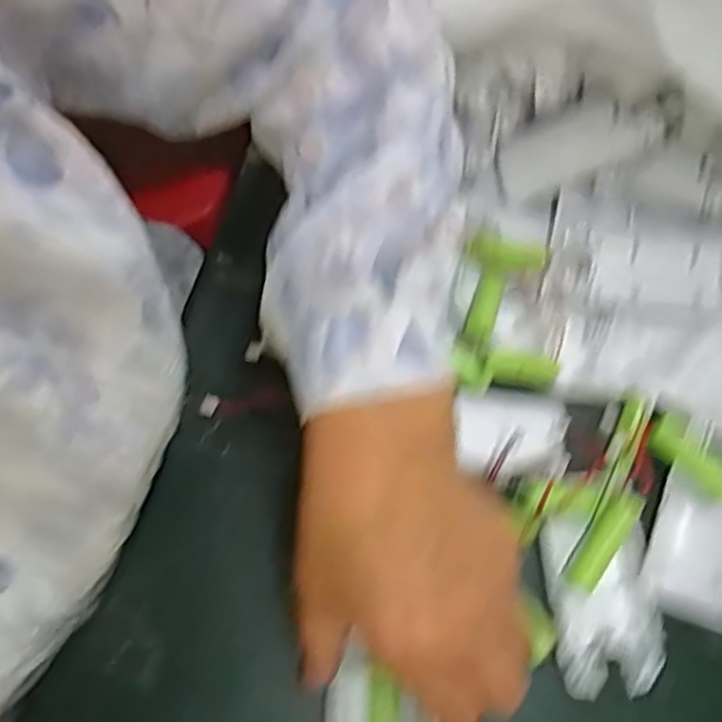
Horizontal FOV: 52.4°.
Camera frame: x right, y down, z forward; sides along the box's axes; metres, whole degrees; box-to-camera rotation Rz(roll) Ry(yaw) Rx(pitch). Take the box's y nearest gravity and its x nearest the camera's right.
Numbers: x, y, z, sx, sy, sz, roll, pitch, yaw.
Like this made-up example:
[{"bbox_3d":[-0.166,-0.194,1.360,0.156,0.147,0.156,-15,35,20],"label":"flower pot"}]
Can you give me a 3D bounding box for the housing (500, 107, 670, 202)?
[{"bbox_3d":[0.127,-0.126,0.438,0.094,0.029,0.027,-12,61,34],"label":"housing"}]

